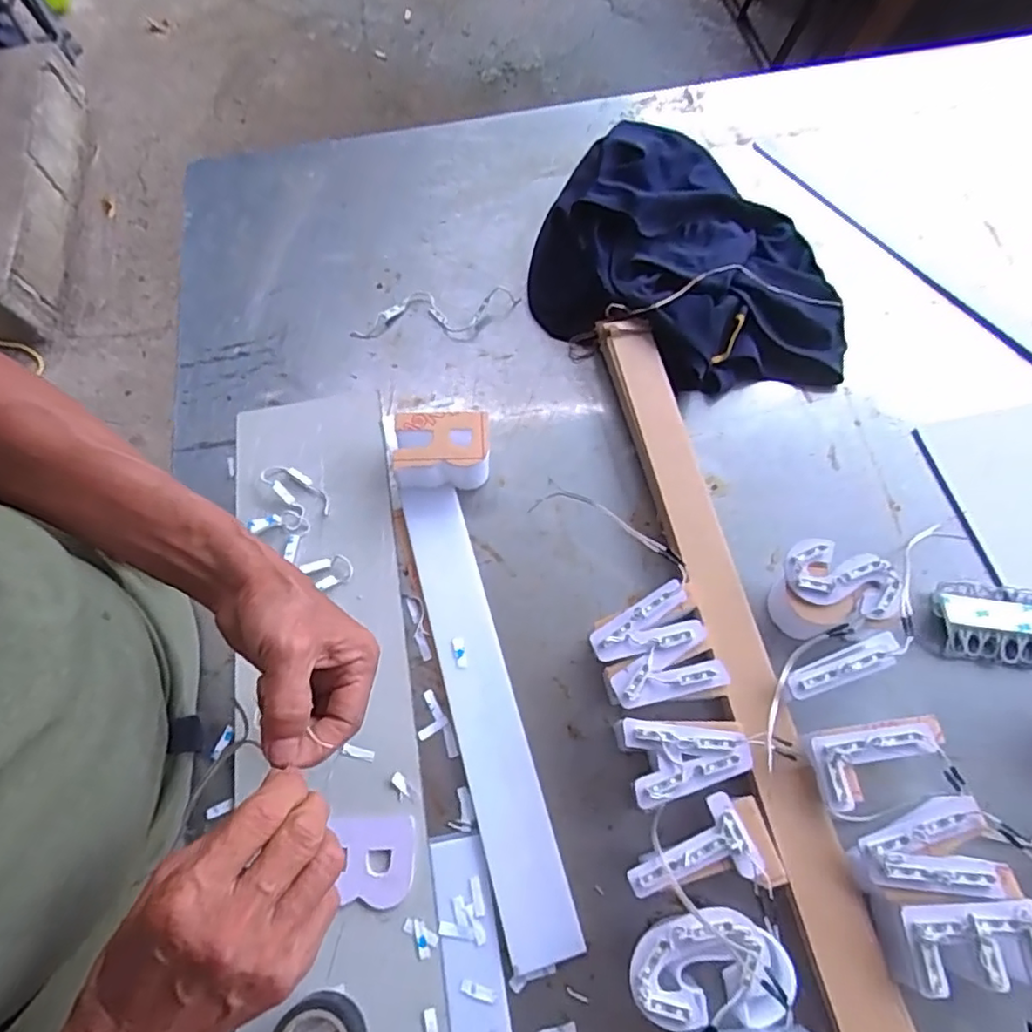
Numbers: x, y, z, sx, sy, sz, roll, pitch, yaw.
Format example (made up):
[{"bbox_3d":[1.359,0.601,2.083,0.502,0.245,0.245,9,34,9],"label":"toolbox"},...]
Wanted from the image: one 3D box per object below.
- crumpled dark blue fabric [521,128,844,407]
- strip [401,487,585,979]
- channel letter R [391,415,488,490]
[{"bbox_3d":[0.185,-0.257,0.621,0.338,0.074,0.265,33,71,14],"label":"crumpled dark blue fabric"},{"bbox_3d":[-0.028,0.140,0.487,0.050,0.005,0.365,-15,67,-6],"label":"strip"},{"bbox_3d":[-0.067,-0.057,0.551,0.083,0.049,0.055,-4,66,-1],"label":"channel letter R"}]

